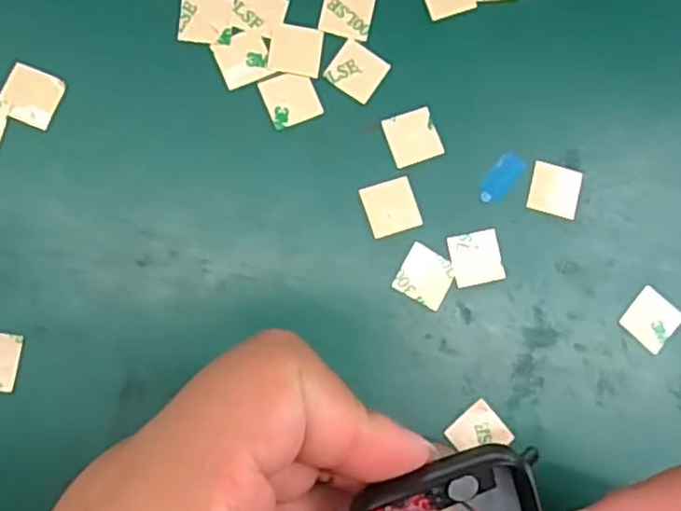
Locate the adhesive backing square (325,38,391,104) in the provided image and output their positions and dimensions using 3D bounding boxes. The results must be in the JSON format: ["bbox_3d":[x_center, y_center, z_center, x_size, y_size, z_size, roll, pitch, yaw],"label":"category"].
[{"bbox_3d":[0.005,-0.055,0.215,0.015,0.004,0.015,34,80,-2],"label":"adhesive backing square"}]

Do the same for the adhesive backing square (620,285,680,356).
[{"bbox_3d":[0.095,0.020,0.218,0.015,0.004,0.016,41,85,2],"label":"adhesive backing square"}]

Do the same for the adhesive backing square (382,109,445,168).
[{"bbox_3d":[0.022,-0.036,0.215,0.015,0.004,0.015,-19,87,-11],"label":"adhesive backing square"}]

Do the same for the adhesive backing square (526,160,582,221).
[{"bbox_3d":[0.066,-0.020,0.218,0.015,0.004,0.015,13,83,-3],"label":"adhesive backing square"}]

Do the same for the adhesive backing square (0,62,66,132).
[{"bbox_3d":[-0.087,-0.045,0.201,0.015,0.004,0.016,23,81,-7],"label":"adhesive backing square"}]

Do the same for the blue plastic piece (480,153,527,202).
[{"bbox_3d":[0.049,-0.024,0.216,0.008,0.004,0.018,43,80,-1],"label":"blue plastic piece"}]

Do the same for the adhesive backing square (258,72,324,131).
[{"bbox_3d":[-0.014,-0.047,0.212,0.015,0.004,0.016,-25,88,-11],"label":"adhesive backing square"}]

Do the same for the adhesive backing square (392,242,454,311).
[{"bbox_3d":[0.025,0.006,0.210,0.015,0.004,0.015,30,81,-3],"label":"adhesive backing square"}]

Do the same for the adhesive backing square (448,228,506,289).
[{"bbox_3d":[0.041,0.001,0.211,0.015,0.004,0.015,-12,85,-9],"label":"adhesive backing square"}]

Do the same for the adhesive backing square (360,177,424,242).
[{"bbox_3d":[0.015,-0.014,0.211,0.015,0.004,0.016,-16,83,-10],"label":"adhesive backing square"}]

